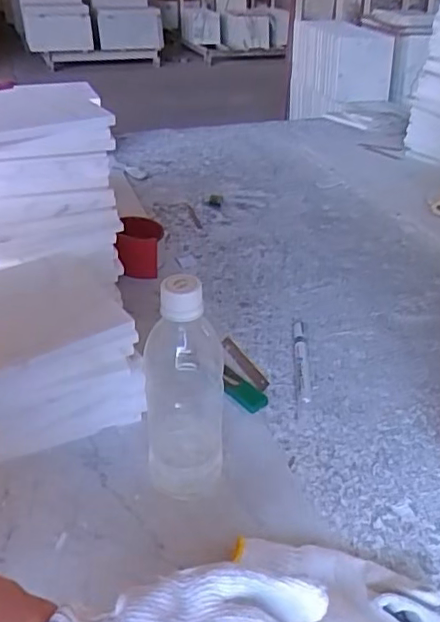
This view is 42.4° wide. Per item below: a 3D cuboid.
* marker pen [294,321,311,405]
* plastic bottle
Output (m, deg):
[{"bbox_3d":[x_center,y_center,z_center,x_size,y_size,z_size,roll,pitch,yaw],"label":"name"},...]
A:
[{"bbox_3d":[0.098,0.060,0.677,0.016,0.017,0.139,3,35,0],"label":"marker pen"},{"bbox_3d":[-0.028,0.068,0.473,0.066,0.217,0.059,-3,35,-9],"label":"plastic bottle"}]

